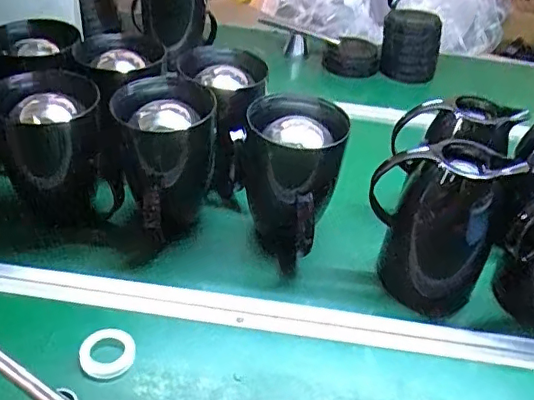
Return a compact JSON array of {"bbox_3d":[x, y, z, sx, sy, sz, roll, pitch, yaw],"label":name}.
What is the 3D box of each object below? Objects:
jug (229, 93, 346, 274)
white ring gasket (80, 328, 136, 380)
[{"bbox_3d":[0.022,-0.026,0.760,0.139,0.174,0.173,5,38,-3],"label":"jug"},{"bbox_3d":[-0.176,0.167,0.623,0.058,0.012,0.059,5,38,-4],"label":"white ring gasket"}]

